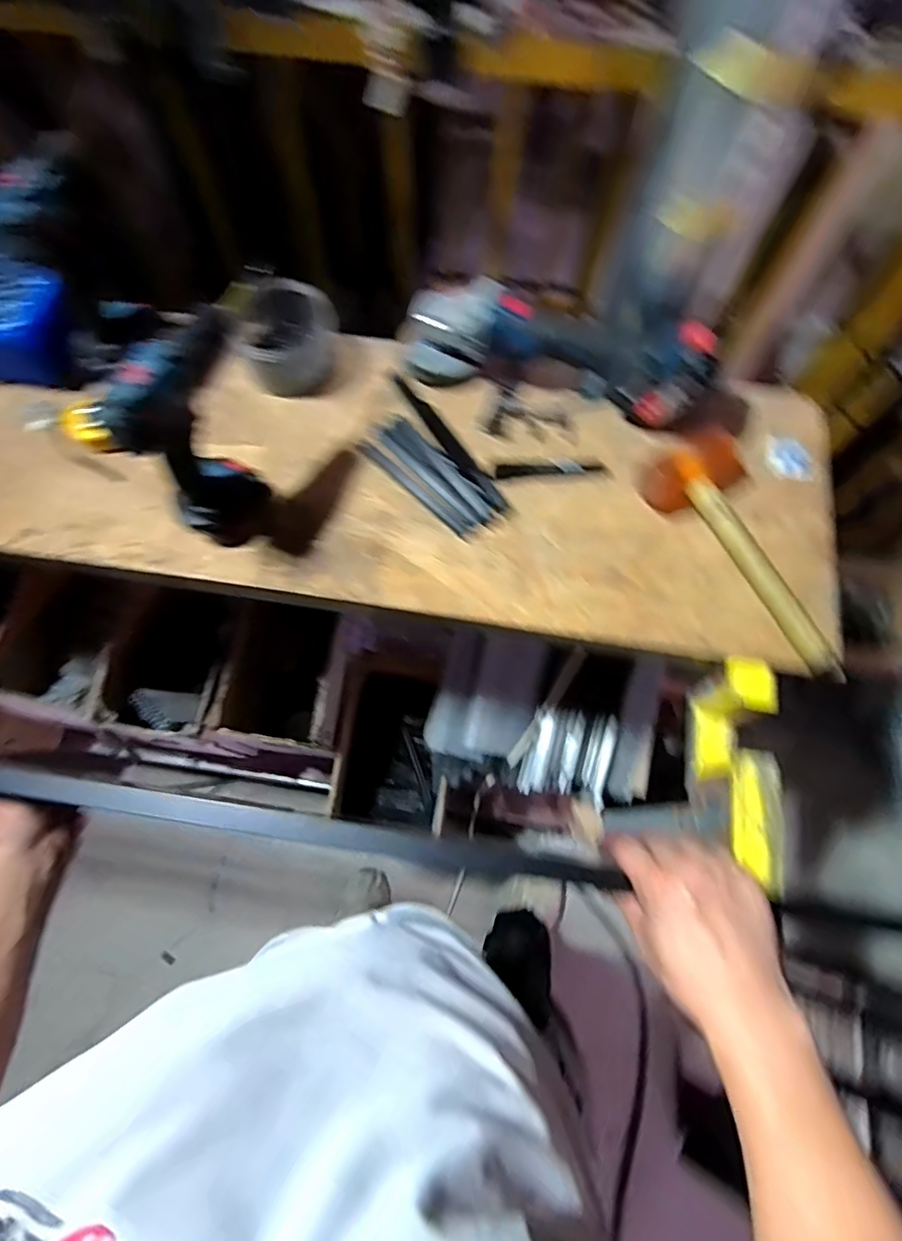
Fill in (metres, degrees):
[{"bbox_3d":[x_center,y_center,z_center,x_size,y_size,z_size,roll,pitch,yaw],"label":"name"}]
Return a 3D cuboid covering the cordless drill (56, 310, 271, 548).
[{"bbox_3d":[-0.253,-0.183,0.580,0.085,0.228,0.149,12,71,1],"label":"cordless drill"}]

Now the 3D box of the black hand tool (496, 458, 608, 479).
[{"bbox_3d":[0.122,-0.186,0.698,0.132,0.009,0.021,-2,71,-3],"label":"black hand tool"}]

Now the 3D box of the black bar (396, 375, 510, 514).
[{"bbox_3d":[-0.002,-0.219,0.712,0.022,0.009,0.225,-33,76,-13],"label":"black bar"}]

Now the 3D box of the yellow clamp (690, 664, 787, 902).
[{"bbox_3d":[0.319,0.171,0.646,0.050,0.119,0.228,7,71,0],"label":"yellow clamp"}]

